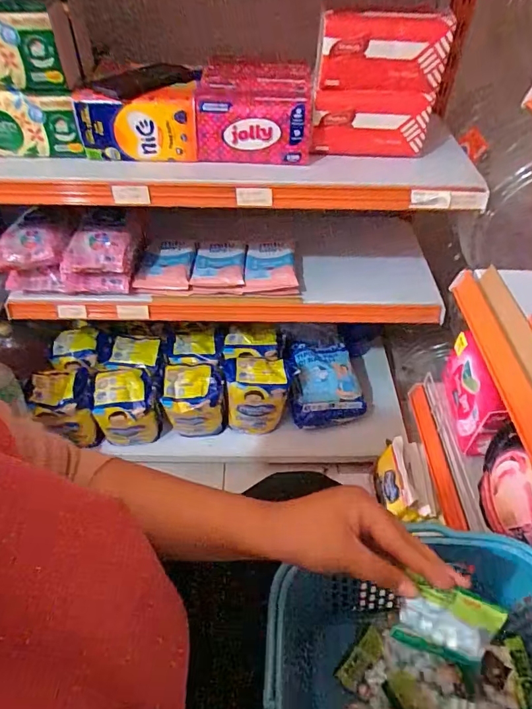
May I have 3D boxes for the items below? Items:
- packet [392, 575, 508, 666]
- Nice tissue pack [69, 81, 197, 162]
[{"bbox_3d":[0.141,0.211,0.351,0.064,0.088,0.022,16,49,14],"label":"packet"},{"bbox_3d":[-0.210,-0.389,0.760,0.192,0.104,0.069,4,47,3],"label":"Nice tissue pack"}]

